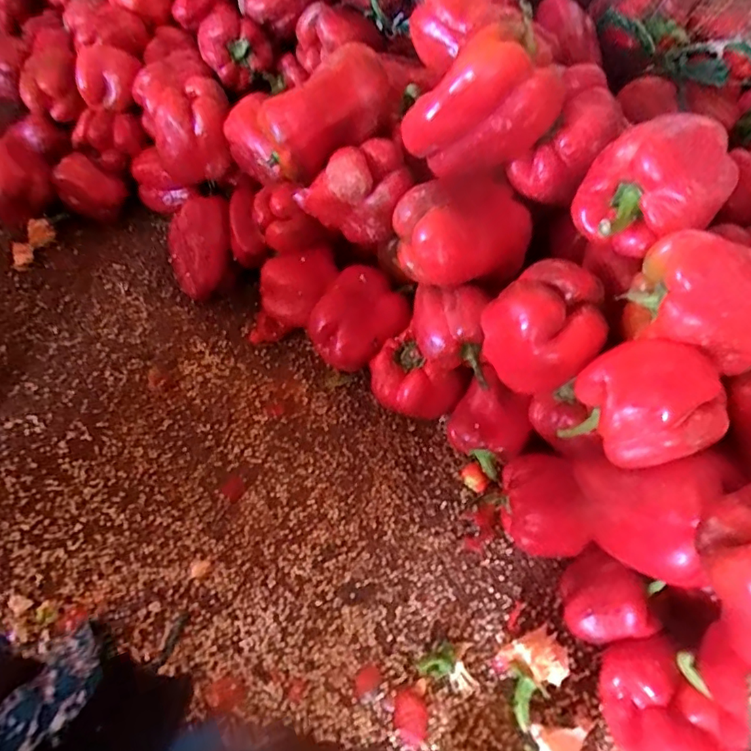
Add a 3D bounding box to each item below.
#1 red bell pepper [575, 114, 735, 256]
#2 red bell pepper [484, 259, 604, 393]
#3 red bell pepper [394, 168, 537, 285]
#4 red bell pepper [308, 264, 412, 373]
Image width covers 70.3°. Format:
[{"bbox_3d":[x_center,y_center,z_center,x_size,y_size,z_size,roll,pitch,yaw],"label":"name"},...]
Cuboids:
[{"bbox_3d":[0.220,-0.147,0.421,0.101,0.079,0.082,-6,60,-1],"label":"red bell pepper"},{"bbox_3d":[0.136,-0.037,0.424,0.083,0.068,0.078,-1,60,2],"label":"red bell pepper"},{"bbox_3d":[0.078,-0.131,0.478,0.117,0.068,0.083,-9,60,-2],"label":"red bell pepper"},{"bbox_3d":[-0.016,-0.052,0.595,0.093,0.095,0.086,-1,60,2],"label":"red bell pepper"}]

